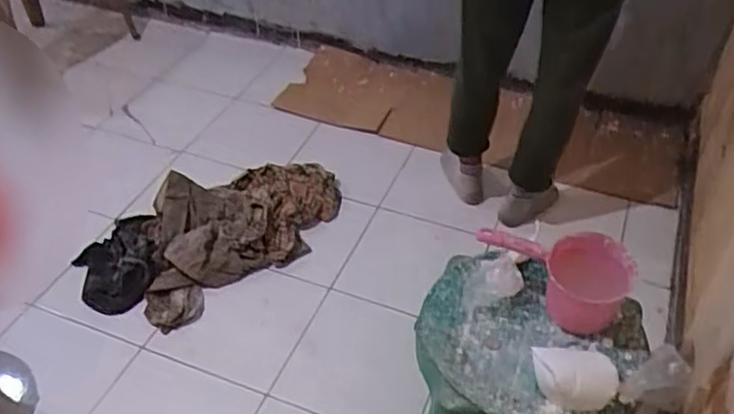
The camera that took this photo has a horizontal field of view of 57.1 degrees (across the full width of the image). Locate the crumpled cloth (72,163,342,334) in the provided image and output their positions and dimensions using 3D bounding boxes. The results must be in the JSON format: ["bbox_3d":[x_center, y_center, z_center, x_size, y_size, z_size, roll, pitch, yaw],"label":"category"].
[{"bbox_3d":[-0.364,0.061,1.648,0.651,0.072,0.392,-26,47,-23],"label":"crumpled cloth"}]

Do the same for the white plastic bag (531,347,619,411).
[{"bbox_3d":[0.320,0.255,1.044,0.121,0.047,0.113,6,42,7],"label":"white plastic bag"}]

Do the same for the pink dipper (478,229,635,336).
[{"bbox_3d":[0.318,0.109,1.149,0.257,0.122,0.133,25,47,26],"label":"pink dipper"}]

